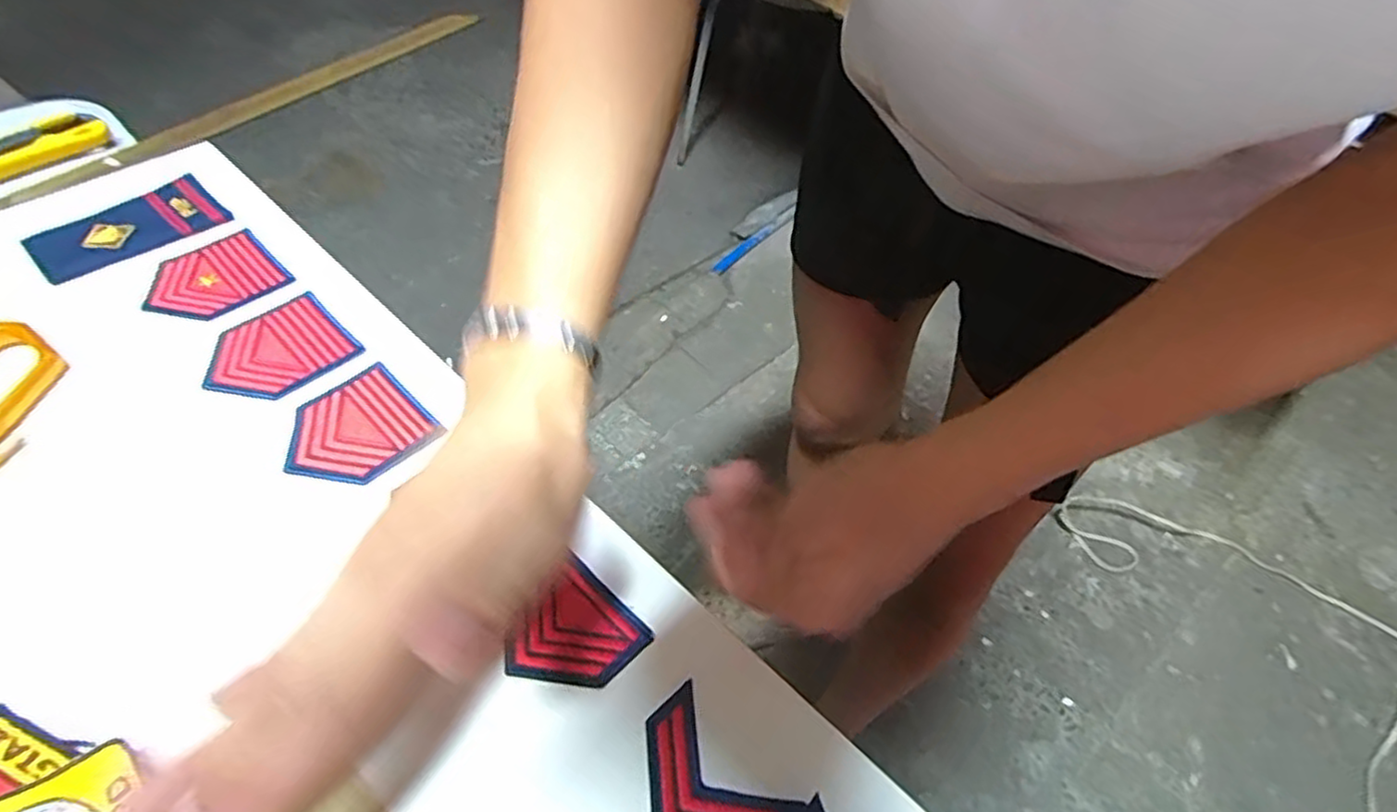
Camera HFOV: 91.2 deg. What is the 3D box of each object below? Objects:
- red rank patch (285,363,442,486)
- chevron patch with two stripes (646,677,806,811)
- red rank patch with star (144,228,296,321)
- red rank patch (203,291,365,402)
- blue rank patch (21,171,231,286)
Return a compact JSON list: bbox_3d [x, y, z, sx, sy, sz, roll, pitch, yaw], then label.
[{"bbox_3d":[-0.175,0.013,0.348,0.060,0.005,0.065,36,56,23],"label":"red rank patch"},{"bbox_3d":[0.002,0.145,0.261,0.063,0.004,0.044,35,56,22],"label":"chevron patch with two stripes"},{"bbox_3d":[-0.288,-0.075,0.405,0.062,0.006,0.068,38,57,24],"label":"red rank patch with star"},{"bbox_3d":[-0.231,-0.030,0.376,0.059,0.007,0.069,40,59,20],"label":"red rank patch"},{"bbox_3d":[-0.350,-0.110,0.420,0.057,0.004,0.098,35,56,22],"label":"blue rank patch"}]

